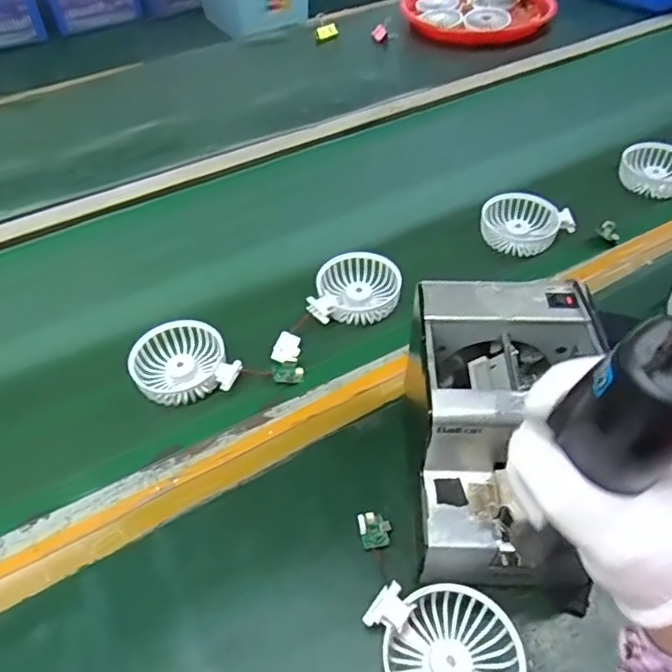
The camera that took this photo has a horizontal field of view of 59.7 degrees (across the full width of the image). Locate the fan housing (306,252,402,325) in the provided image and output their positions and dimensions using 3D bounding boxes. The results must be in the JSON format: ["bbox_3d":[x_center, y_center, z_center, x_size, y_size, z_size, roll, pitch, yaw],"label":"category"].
[{"bbox_3d":[0.019,-0.052,0.634,0.100,0.031,0.081,-9,49,-6],"label":"fan housing"}]

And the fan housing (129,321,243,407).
[{"bbox_3d":[-0.149,0.025,0.580,0.102,0.027,0.088,-8,49,-5],"label":"fan housing"}]

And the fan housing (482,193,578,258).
[{"bbox_3d":[0.220,-0.130,0.699,0.093,0.035,0.082,39,75,26],"label":"fan housing"}]

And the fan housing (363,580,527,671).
[{"bbox_3d":[0.072,0.216,0.392,0.096,0.030,0.084,2,52,4],"label":"fan housing"}]

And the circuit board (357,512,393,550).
[{"bbox_3d":[0.031,0.152,0.462,0.026,0.009,0.029,-13,49,-10],"label":"circuit board"}]

